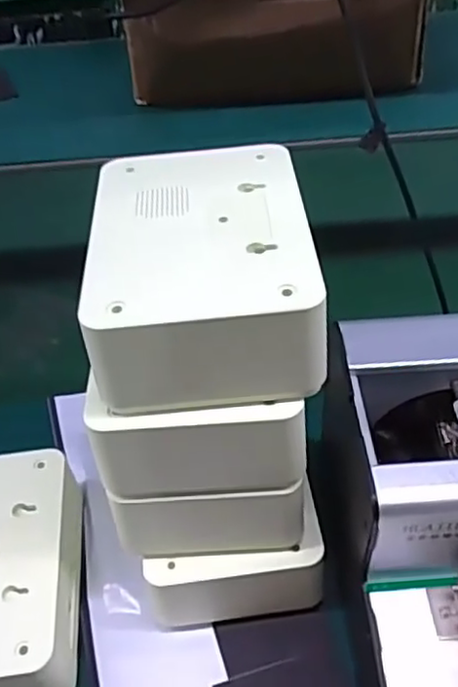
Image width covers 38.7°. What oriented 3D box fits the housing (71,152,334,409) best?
[{"bbox_3d":[-0.013,-0.039,0.324,0.101,0.050,0.140,-4,45,-1],"label":"housing"}]

